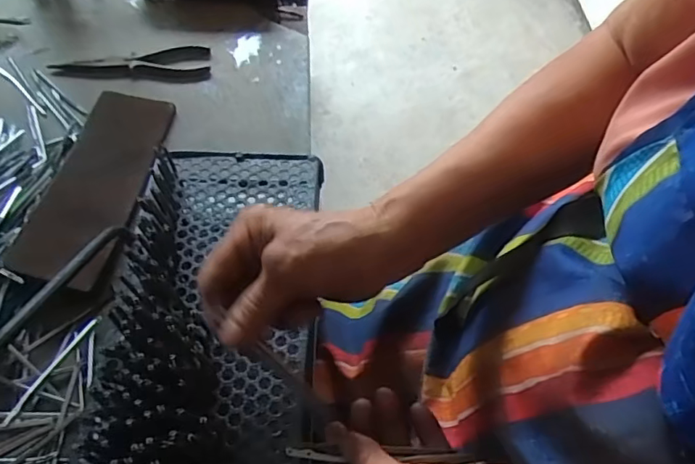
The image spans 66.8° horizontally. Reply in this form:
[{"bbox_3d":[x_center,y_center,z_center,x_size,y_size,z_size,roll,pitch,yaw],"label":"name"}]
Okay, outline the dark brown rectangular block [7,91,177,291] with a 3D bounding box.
[{"bbox_3d":[-0.250,-0.056,0.538,0.081,0.017,0.241,14,54,-9],"label":"dark brown rectangular block"}]

